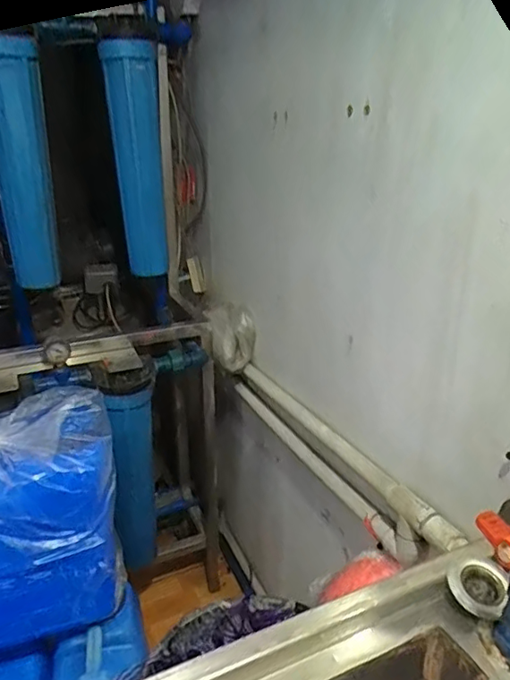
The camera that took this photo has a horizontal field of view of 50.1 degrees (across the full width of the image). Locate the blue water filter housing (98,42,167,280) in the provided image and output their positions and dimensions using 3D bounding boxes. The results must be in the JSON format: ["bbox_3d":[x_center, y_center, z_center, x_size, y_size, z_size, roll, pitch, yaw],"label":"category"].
[{"bbox_3d":[-0.278,-0.423,1.306,0.117,0.524,0.127,-5,23,-10],"label":"blue water filter housing"}]

